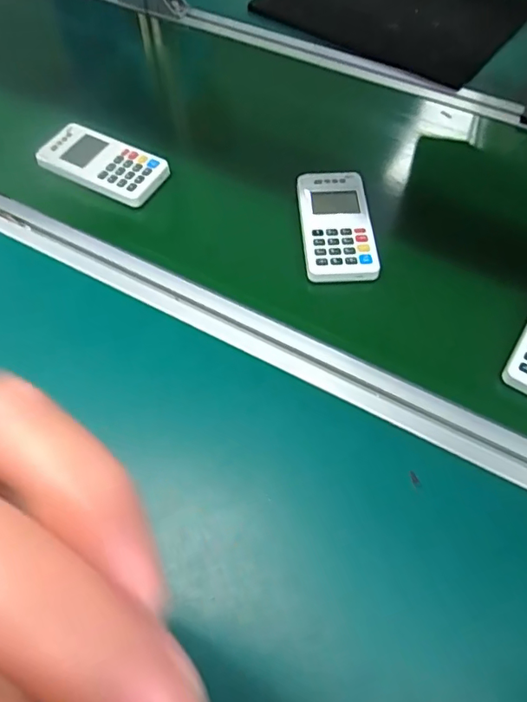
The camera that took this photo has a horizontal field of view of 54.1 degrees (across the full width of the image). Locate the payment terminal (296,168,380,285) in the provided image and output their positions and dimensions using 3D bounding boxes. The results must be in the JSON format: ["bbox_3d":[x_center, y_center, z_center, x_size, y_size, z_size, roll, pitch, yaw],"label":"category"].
[{"bbox_3d":[0.075,-0.131,0.534,0.073,0.014,0.138,-1,59,-1],"label":"payment terminal"}]

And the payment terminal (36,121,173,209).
[{"bbox_3d":[-0.181,-0.210,0.579,0.134,0.016,0.076,27,63,15],"label":"payment terminal"}]

